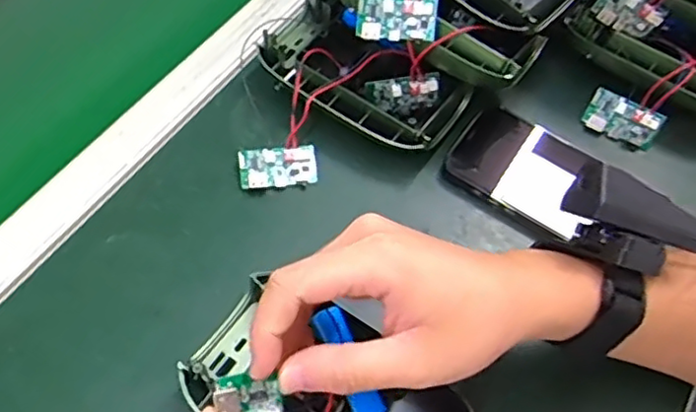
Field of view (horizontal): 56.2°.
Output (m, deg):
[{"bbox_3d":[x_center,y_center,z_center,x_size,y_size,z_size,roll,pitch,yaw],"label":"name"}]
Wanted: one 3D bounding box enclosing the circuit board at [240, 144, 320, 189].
[{"bbox_3d":[-0.050,-0.029,0.477,0.055,0.007,0.030,-5,58,-7],"label":"circuit board"}]

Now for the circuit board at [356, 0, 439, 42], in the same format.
[{"bbox_3d":[0.034,-0.132,0.458,0.055,0.007,0.030,9,99,14],"label":"circuit board"}]

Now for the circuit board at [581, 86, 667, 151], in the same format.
[{"bbox_3d":[0.216,-0.068,0.513,0.055,0.033,0.005,30,23,10],"label":"circuit board"}]

